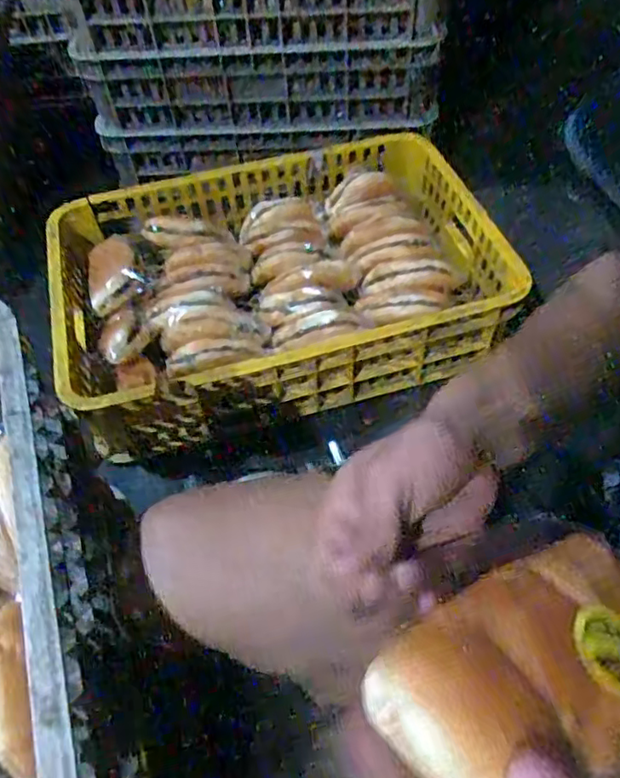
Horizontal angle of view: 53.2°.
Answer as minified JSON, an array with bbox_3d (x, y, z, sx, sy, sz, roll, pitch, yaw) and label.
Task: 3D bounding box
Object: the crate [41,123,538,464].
[{"bbox_3d":[-0.049,-0.174,0.927,0.595,0.121,0.441,-15,53,-7],"label":"crate"}]

